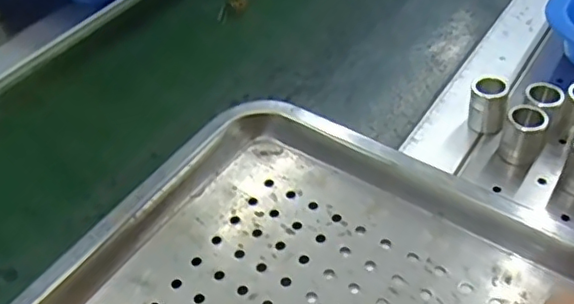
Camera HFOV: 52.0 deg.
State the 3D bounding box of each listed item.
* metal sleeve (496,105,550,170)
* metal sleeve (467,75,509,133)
[{"bbox_3d":[0.143,-0.009,0.359,0.023,0.032,0.022,-4,42,3],"label":"metal sleeve"},{"bbox_3d":[0.128,-0.031,0.377,0.022,0.030,0.019,9,44,17],"label":"metal sleeve"}]

